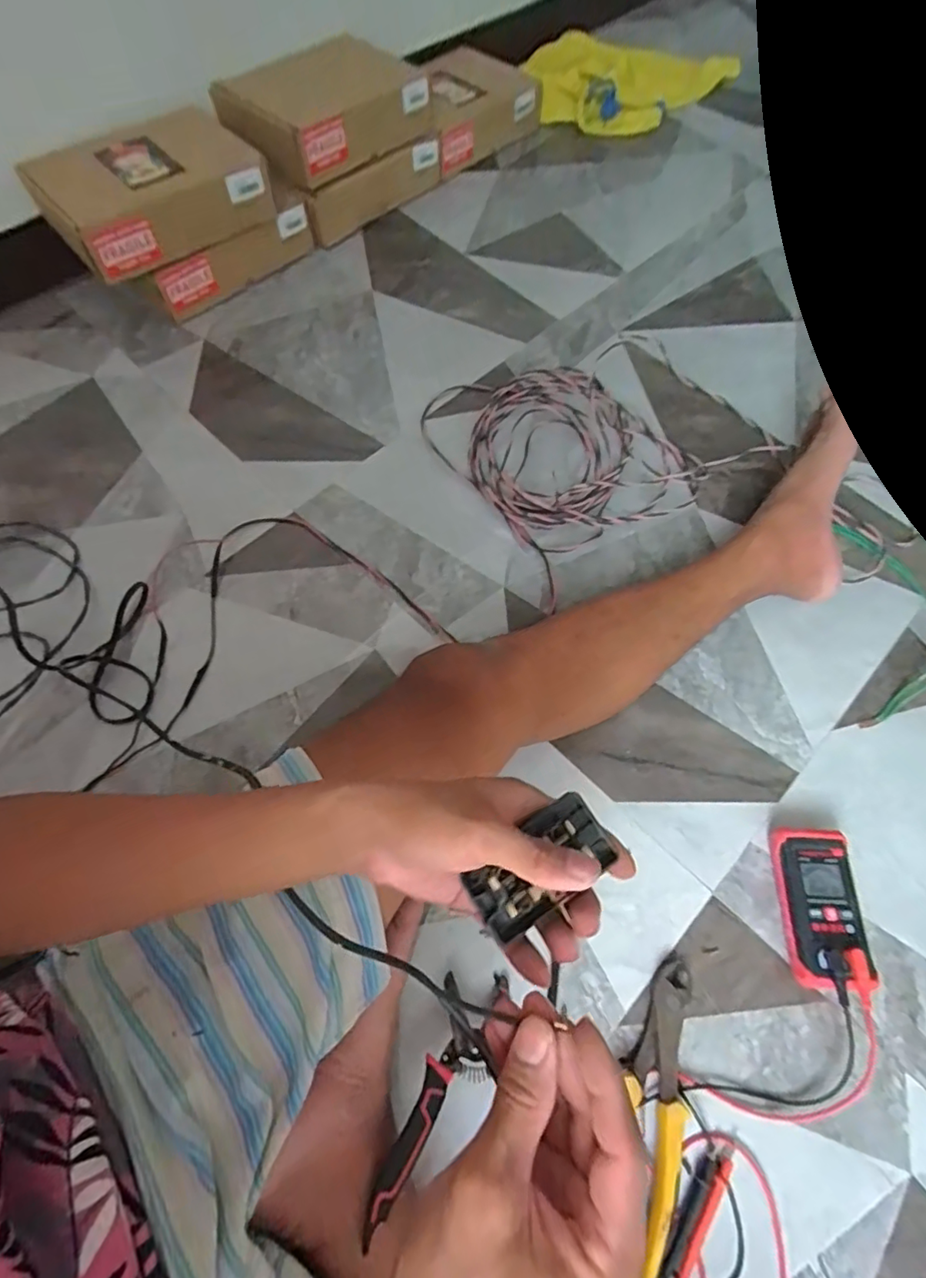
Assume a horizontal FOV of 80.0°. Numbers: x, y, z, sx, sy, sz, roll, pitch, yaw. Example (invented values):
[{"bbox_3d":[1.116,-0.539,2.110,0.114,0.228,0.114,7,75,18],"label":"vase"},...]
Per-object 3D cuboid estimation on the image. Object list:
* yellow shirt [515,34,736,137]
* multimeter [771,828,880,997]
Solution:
[{"bbox_3d":[0.351,-1.180,1.152,0.455,0.088,0.236,-42,70,-18],"label":"yellow shirt"},{"bbox_3d":[0.300,0.226,0.467,0.056,0.034,0.119,3,63,2],"label":"multimeter"}]

